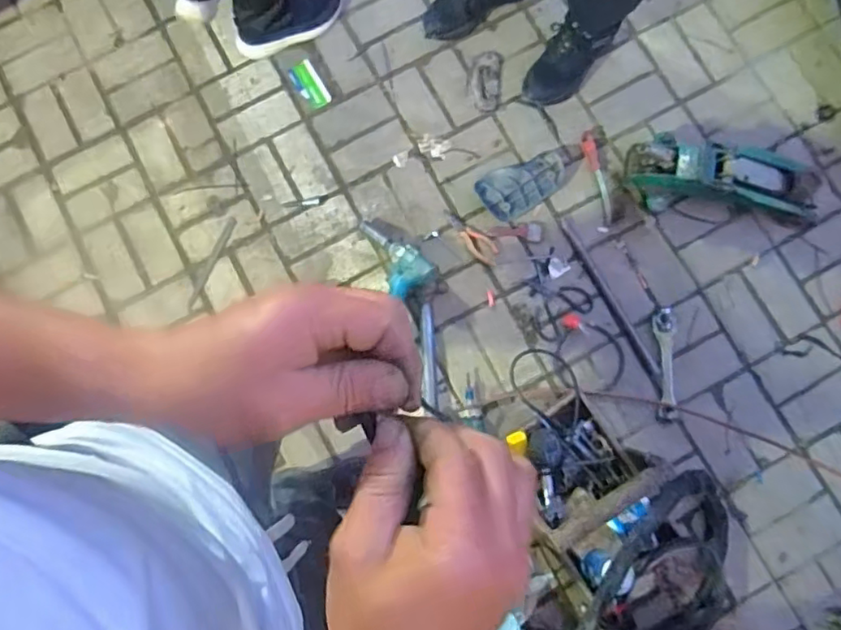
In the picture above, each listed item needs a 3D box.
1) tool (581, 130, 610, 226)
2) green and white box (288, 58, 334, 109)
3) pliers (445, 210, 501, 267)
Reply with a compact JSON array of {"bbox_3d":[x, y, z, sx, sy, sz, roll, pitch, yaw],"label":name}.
[{"bbox_3d":[0.400,-0.311,1.309,0.044,0.012,0.223,-10,81,-1],"label":"tool"},{"bbox_3d":[-0.263,-0.545,1.382,0.059,0.014,0.112,-29,82,-4],"label":"green and white box"},{"bbox_3d":[0.111,-0.174,1.319,0.158,0.010,0.047,40,84,6],"label":"pliers"}]

